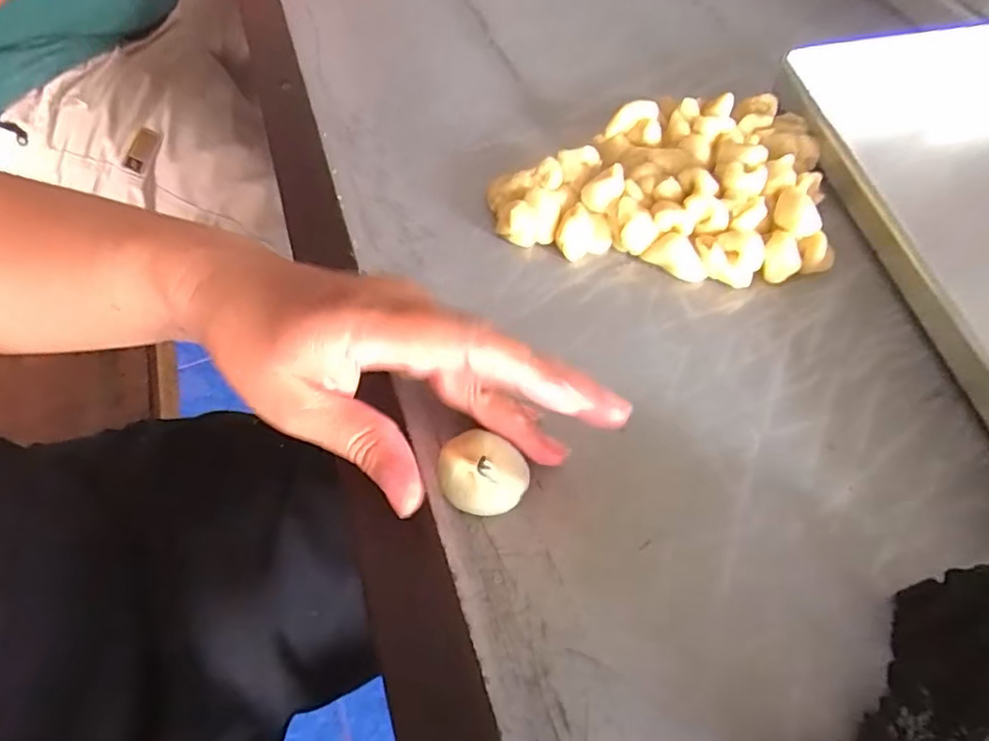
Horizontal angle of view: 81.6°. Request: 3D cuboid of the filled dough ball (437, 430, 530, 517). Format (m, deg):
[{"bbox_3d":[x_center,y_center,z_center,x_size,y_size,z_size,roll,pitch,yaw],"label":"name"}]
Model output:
[{"bbox_3d":[-0.005,0.045,0.251,0.036,0.029,0.033,-1,58,1],"label":"filled dough ball"}]

